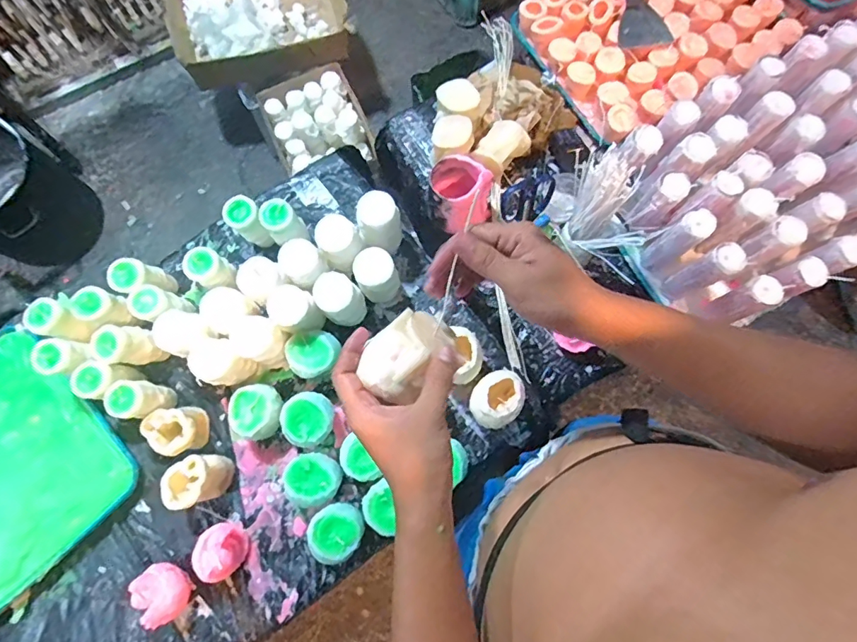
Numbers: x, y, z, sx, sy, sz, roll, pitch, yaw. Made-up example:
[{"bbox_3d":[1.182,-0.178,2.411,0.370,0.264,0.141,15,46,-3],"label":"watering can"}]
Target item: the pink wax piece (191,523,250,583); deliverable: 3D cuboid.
[{"bbox_3d":[-0.288,0.320,0.660,0.066,0.061,0.064,0,75,0],"label":"pink wax piece"}]

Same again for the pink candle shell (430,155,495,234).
[{"bbox_3d":[0.052,-0.197,0.753,0.096,0.096,0.088,2,75,1],"label":"pink candle shell"}]

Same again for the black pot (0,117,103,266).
[{"bbox_3d":[-1.229,-0.371,1.400,0.385,0.270,0.348,33,78,8],"label":"black pot"}]

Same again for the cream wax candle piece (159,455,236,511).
[{"bbox_3d":[-0.328,0.227,0.679,0.076,0.073,0.065,-16,76,-4],"label":"cream wax candle piece"}]

